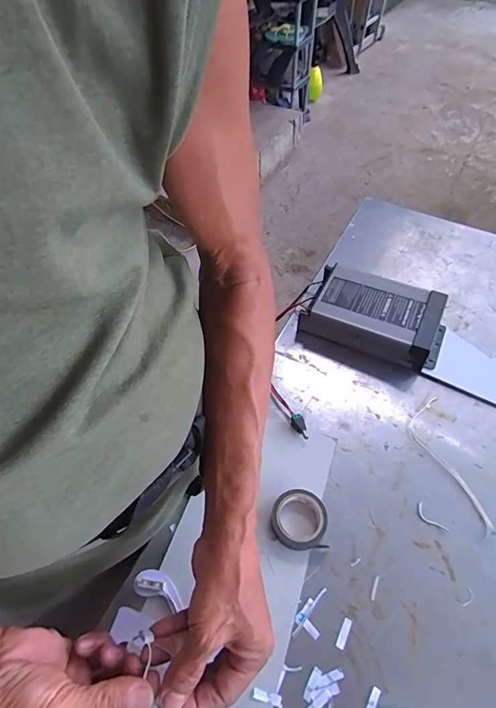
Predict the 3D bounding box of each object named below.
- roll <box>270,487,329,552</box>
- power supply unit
[{"bbox_3d":[0.053,0.175,0.416,0.058,0.023,0.055,0,55,-1],"label":"roll"},{"bbox_3d":[0.183,-0.055,0.556,0.188,0.054,0.110,22,58,14],"label":"power supply unit"}]

